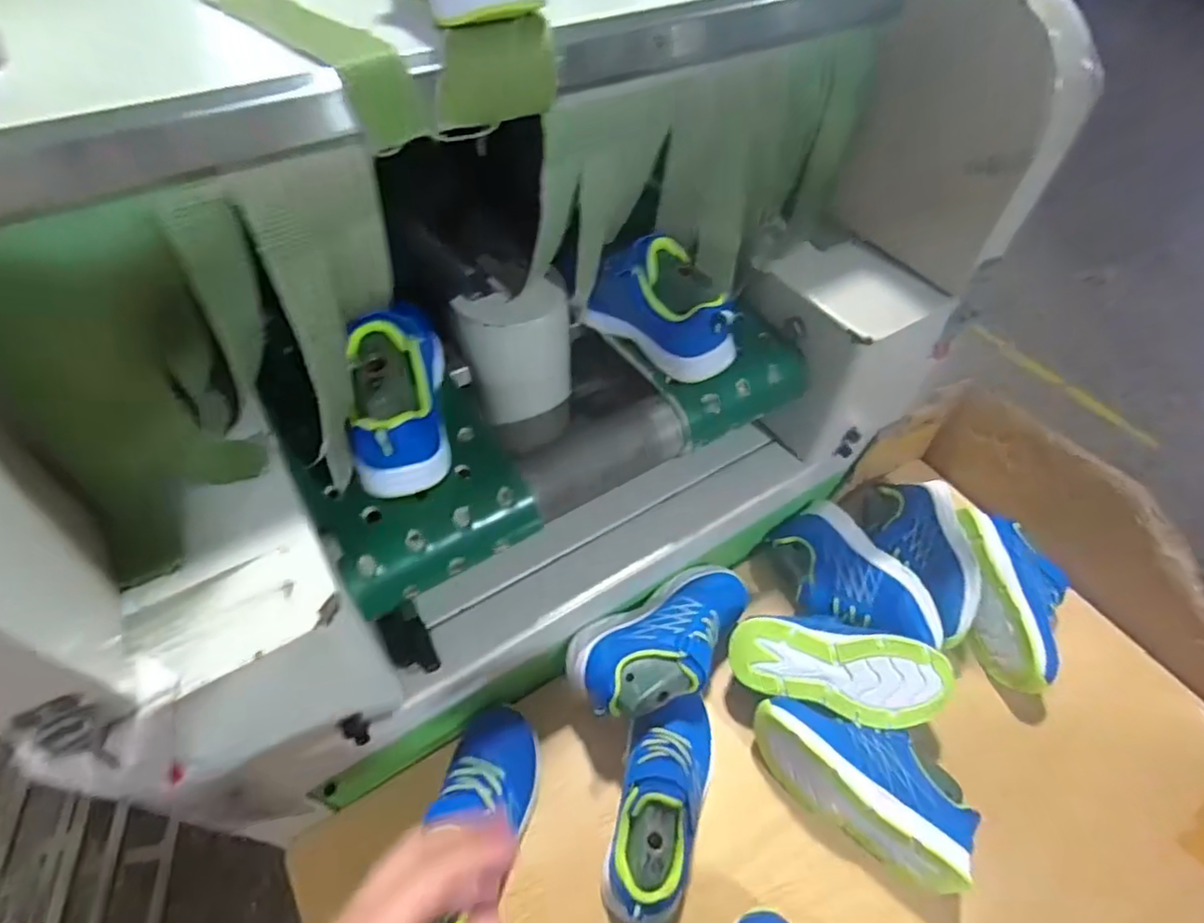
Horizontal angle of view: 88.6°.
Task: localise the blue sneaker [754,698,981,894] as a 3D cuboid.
[{"bbox_3d":[0.229,0.269,0.539,0.194,0.069,0.094,33,59,20],"label":"blue sneaker"}]

